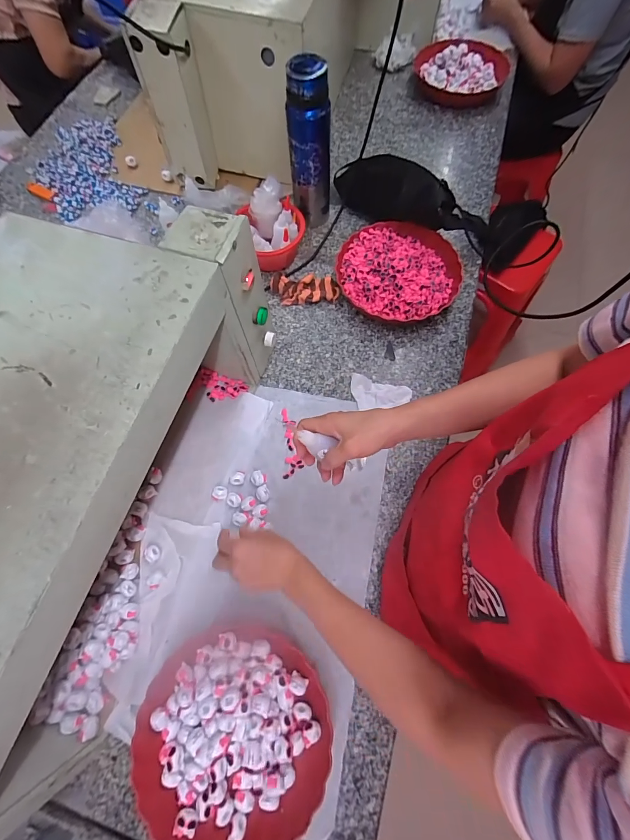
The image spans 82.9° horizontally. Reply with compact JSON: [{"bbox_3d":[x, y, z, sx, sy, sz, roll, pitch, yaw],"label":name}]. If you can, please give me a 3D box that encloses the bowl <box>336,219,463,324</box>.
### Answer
[{"bbox_3d":[0.171,-0.306,0.732,0.236,0.057,0.225,0,69,1],"label":"bowl"}]

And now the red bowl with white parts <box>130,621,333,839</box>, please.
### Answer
[{"bbox_3d":[-0.107,0.408,0.462,0.244,0.043,0.232,0,69,1],"label":"red bowl with white parts"}]

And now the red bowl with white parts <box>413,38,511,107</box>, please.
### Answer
[{"bbox_3d":[0.393,-0.936,0.964,0.242,0.049,0.254,11,70,5],"label":"red bowl with white parts"}]

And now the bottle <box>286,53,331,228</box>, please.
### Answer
[{"bbox_3d":[-0.010,-0.518,0.699,0.079,0.276,0.061,-3,69,0],"label":"bottle"}]

